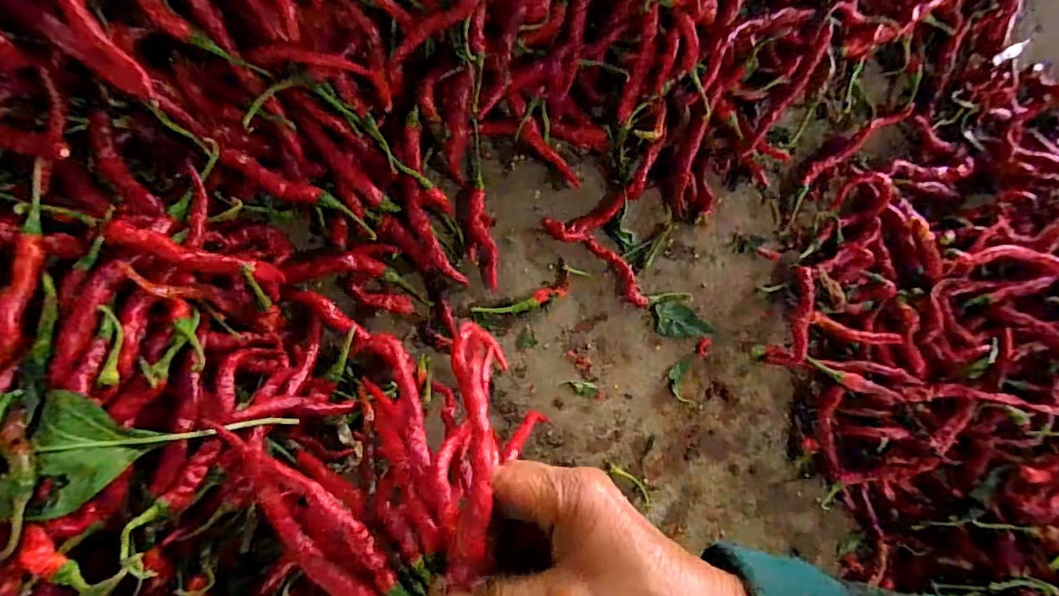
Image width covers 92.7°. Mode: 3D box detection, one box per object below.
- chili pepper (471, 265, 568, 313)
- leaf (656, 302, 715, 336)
[{"bbox_3d":[-0.003,0.001,0.411,0.082,0.006,0.023,-27,93,-11],"label":"chili pepper"},{"bbox_3d":[0.135,0.019,0.438,0.050,0.004,0.029,-1,88,-11],"label":"leaf"}]

